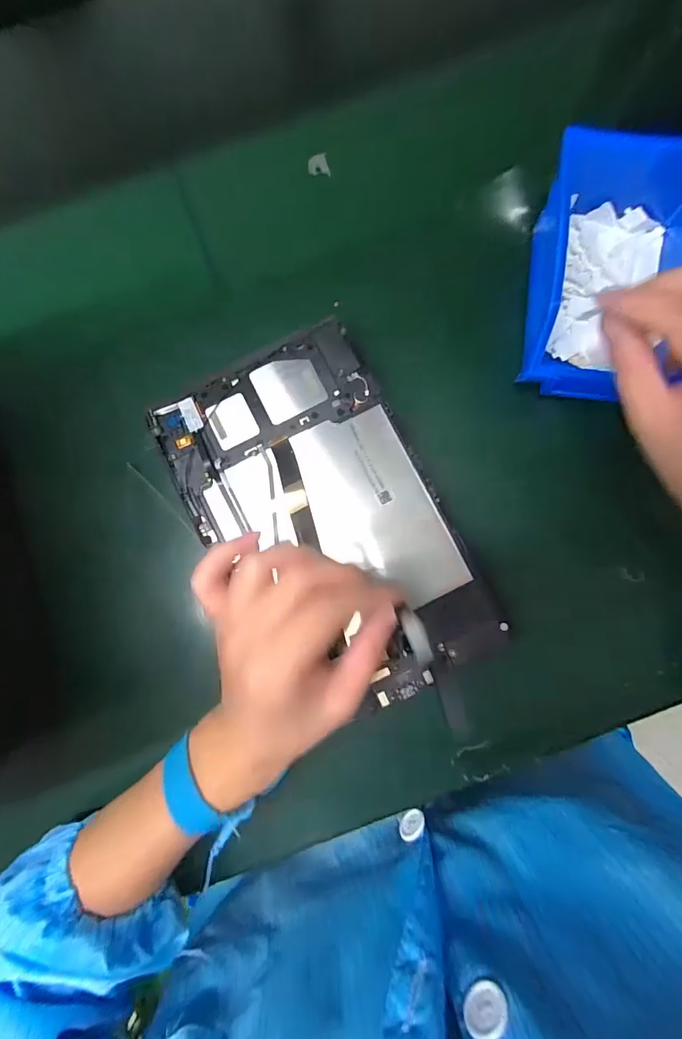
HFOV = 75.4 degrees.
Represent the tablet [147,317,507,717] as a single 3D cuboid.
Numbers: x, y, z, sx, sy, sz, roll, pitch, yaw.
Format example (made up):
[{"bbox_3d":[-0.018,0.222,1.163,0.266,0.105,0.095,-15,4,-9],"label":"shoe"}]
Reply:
[{"bbox_3d":[-0.011,0.000,0.285,0.142,0.009,0.233,-28,84,-2],"label":"tablet"}]

